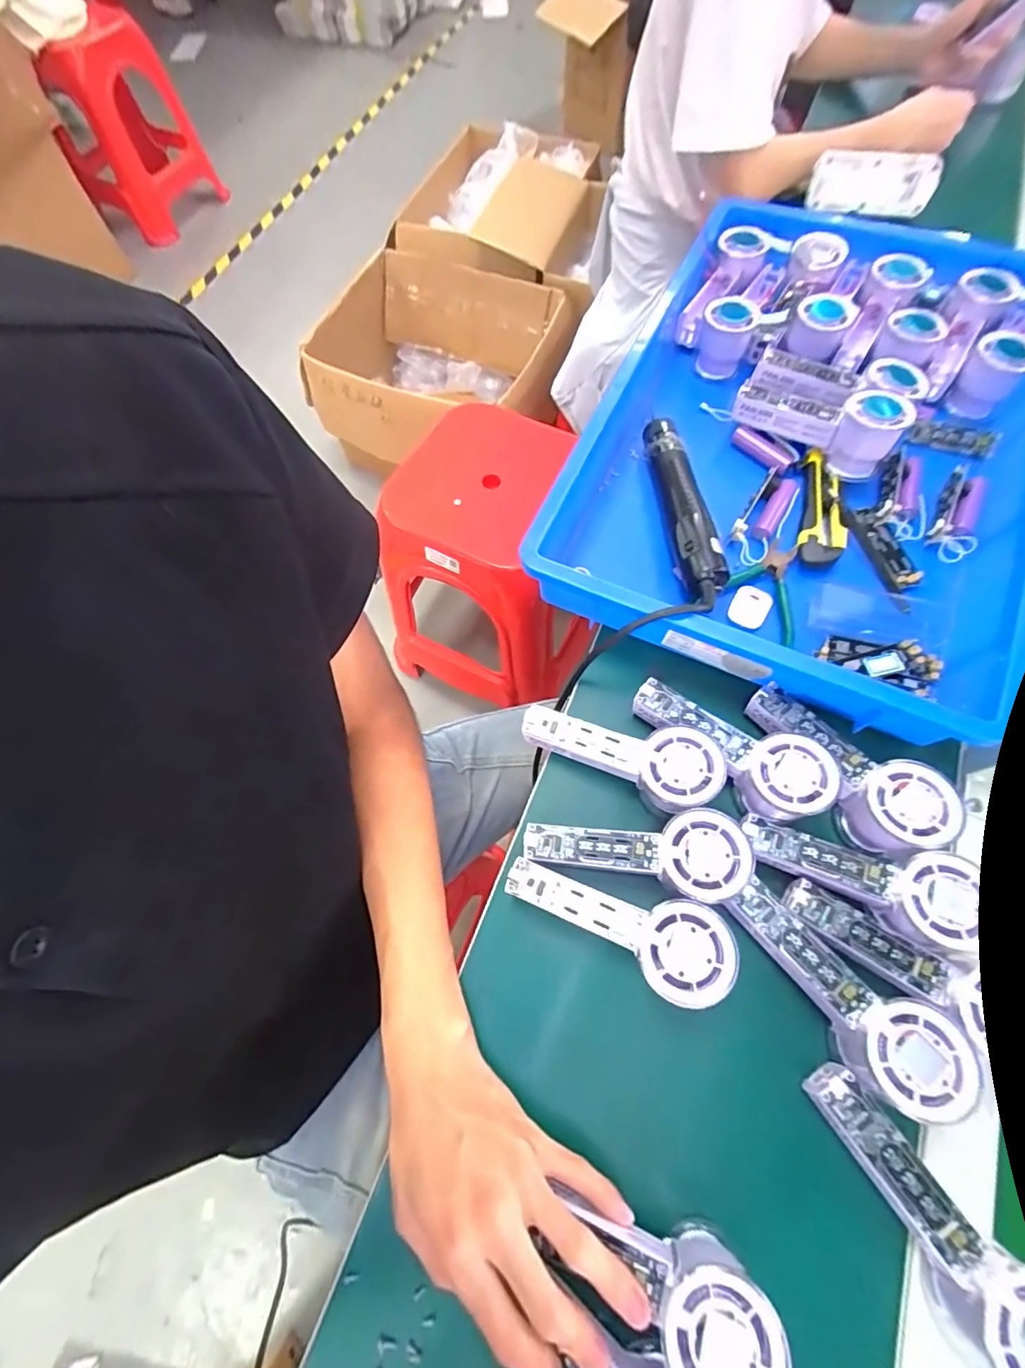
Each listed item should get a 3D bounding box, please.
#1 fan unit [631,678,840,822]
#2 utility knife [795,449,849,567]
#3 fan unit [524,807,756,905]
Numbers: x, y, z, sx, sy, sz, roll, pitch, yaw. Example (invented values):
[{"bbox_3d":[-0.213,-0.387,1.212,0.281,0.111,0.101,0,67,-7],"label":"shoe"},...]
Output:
[{"bbox_3d":[0.158,0.046,0.396,0.144,0.032,0.053,32,71,28],"label":"fan unit"},{"bbox_3d":[0.288,-0.163,0.494,0.038,0.015,0.130,14,69,7],"label":"utility knife"},{"bbox_3d":[0.085,0.116,0.373,0.148,0.032,0.054,1,67,16],"label":"fan unit"}]

